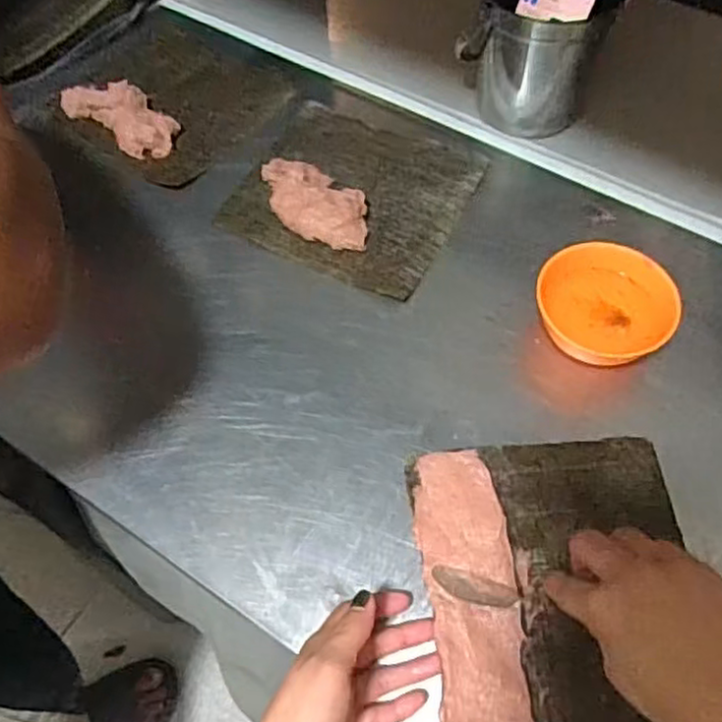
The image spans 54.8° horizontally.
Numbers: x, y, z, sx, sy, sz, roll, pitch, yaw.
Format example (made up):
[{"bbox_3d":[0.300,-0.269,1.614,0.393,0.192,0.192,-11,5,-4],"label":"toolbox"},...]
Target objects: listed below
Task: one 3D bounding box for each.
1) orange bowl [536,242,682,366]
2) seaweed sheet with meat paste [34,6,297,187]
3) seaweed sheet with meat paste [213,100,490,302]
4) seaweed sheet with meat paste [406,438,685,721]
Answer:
[{"bbox_3d":[0.191,-0.045,0.547,0.104,0.038,0.085,31,64,18],"label":"orange bowl"},{"bbox_3d":[-0.202,-0.284,0.715,0.223,0.025,0.205,32,64,19],"label":"seaweed sheet with meat paste"},{"bbox_3d":[-0.007,-0.162,0.642,0.198,0.027,0.186,23,62,15],"label":"seaweed sheet with meat paste"},{"bbox_3d":[0.133,0.146,0.462,0.179,0.021,0.200,-3,58,-3],"label":"seaweed sheet with meat paste"}]

